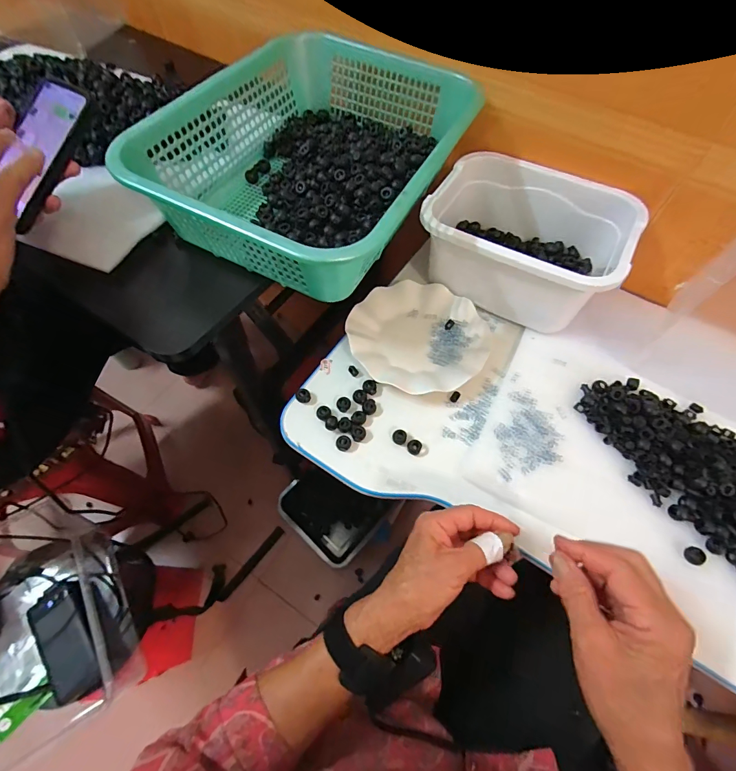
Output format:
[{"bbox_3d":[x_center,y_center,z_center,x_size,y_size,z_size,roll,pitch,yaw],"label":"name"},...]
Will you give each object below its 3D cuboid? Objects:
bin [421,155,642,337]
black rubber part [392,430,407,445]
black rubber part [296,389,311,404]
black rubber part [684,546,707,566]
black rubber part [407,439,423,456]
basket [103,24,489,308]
[{"bbox_3d":[0.208,-0.202,0.502,0.241,0.095,0.174,25,64,11],"label":"bin"},{"bbox_3d":[0.038,0.061,0.442,0.016,0.008,0.018,16,63,7],"label":"black rubber part"},{"bbox_3d":[-0.080,0.014,0.463,0.018,0.012,0.017,1,62,-1],"label":"black rubber part"},{"bbox_3d":[0.339,0.177,0.385,0.019,0.013,0.017,3,62,0],"label":"black rubber part"},{"bbox_3d":[0.054,0.072,0.436,0.016,0.007,0.017,-1,67,2],"label":"black rubber part"},{"bbox_3d":[-0.059,-0.280,0.448,0.291,0.108,0.385,22,64,10],"label":"basket"}]

